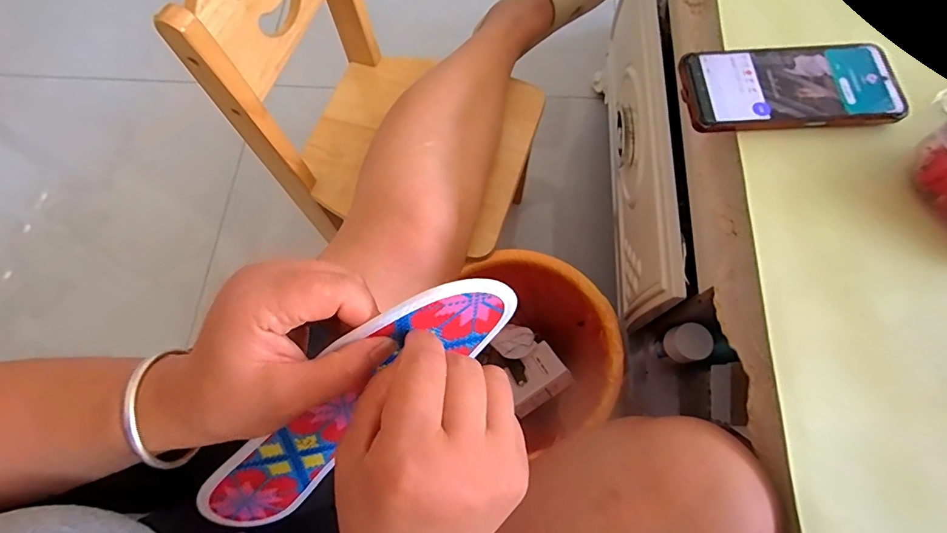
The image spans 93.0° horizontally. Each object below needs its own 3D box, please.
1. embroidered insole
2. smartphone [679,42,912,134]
[{"bbox_3d":[-0.079,0.087,0.267,0.248,0.078,0.012,-41,44,16],"label":"embroidered insole"},{"bbox_3d":[0.260,-0.148,0.370,0.168,0.010,0.082,-1,70,0],"label":"smartphone"}]

